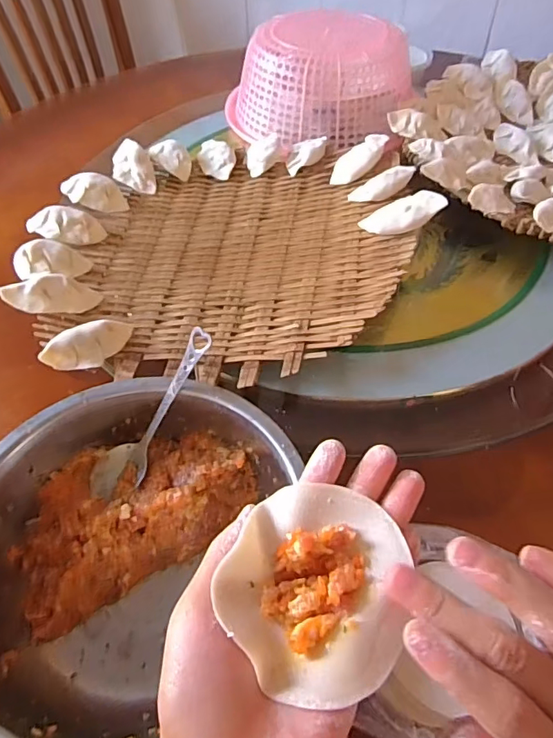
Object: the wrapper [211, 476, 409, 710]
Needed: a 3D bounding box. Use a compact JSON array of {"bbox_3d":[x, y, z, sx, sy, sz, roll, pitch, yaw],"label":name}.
[{"bbox_3d":[0.017,0.088,0.206,0.073,0.016,0.077,23,55,18],"label":"wrapper"}]

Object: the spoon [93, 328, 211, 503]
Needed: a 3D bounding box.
[{"bbox_3d":[-0.093,0.034,0.377,0.036,0.022,0.146,38,101,27],"label":"spoon"}]

